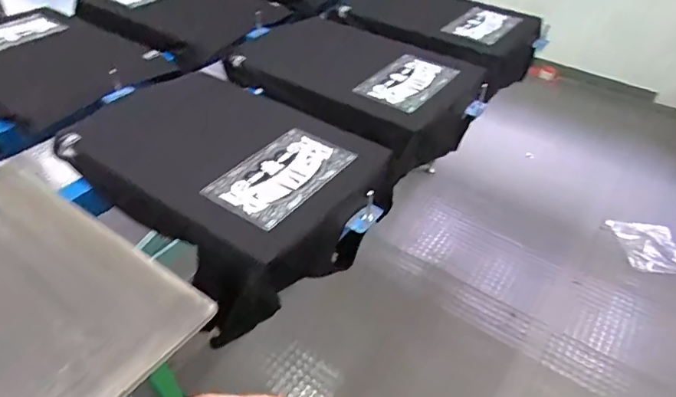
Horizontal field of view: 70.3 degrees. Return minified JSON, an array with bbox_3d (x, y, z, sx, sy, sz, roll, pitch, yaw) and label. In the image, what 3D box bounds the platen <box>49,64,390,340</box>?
[{"bbox_3d":[-0.196,-0.034,1.013,0.566,0.175,0.420,28,47,25],"label":"platen"}]

